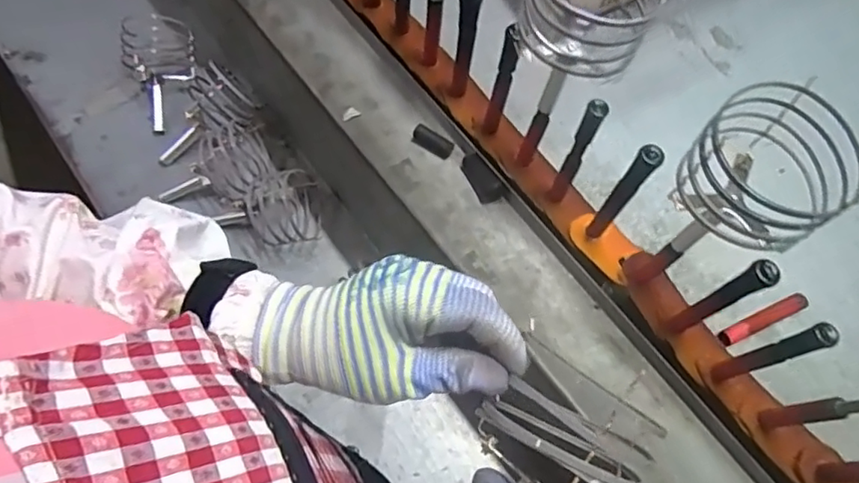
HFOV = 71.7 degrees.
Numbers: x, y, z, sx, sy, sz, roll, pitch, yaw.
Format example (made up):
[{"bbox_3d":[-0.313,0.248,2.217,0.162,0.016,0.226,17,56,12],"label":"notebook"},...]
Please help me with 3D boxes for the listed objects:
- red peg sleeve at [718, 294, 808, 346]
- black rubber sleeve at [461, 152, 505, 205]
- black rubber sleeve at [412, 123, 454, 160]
[{"bbox_3d":[0.323,0.076,0.575,0.094,0.010,0.017,-24,62,-9],"label":"red peg sleeve"},{"bbox_3d":[0.053,-0.066,0.612,0.025,0.016,0.054,-30,76,-13],"label":"black rubber sleeve"},{"bbox_3d":[0.003,-0.105,0.626,0.045,0.014,0.019,33,67,1],"label":"black rubber sleeve"}]

